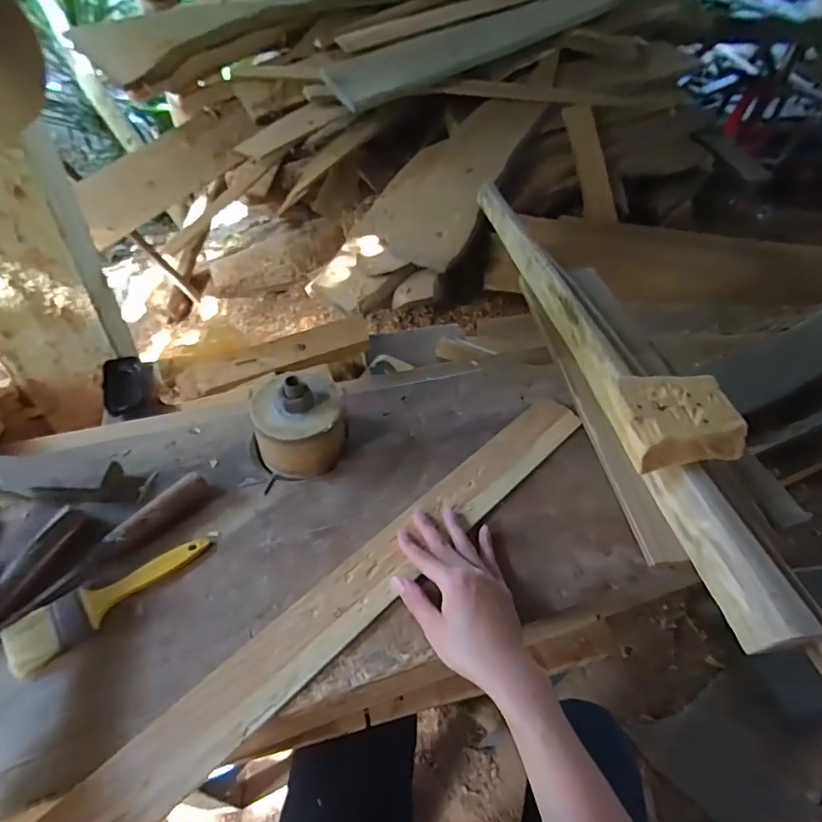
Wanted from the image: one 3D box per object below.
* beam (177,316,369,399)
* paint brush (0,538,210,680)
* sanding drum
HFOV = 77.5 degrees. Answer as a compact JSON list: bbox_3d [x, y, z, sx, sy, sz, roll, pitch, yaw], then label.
[{"bbox_3d":[-0.213,-0.080,0.790,0.303,0.043,0.067,-17,52,-3],"label":"beam"},{"bbox_3d":[-0.282,0.175,0.487,0.177,0.013,0.051,-30,58,-28],"label":"paint brush"},{"bbox_3d":[-0.126,0.013,0.581,0.102,0.091,0.096,-7,50,-12],"label":"sanding drum"}]

